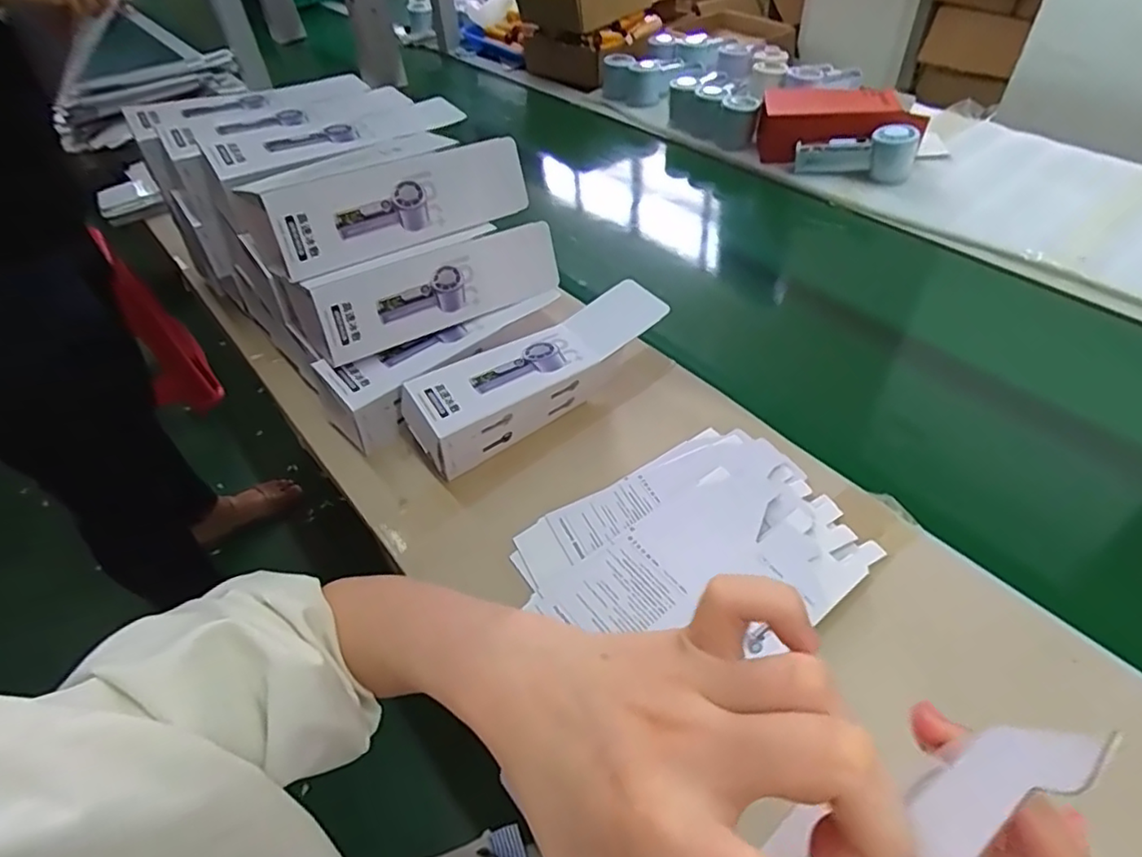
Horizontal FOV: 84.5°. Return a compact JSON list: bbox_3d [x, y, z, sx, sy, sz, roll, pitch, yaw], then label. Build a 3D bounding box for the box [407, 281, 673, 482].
[{"bbox_3d":[-0.028,-0.047,0.587,0.254,0.085,0.078,-29,52,-21],"label":"box"}]

